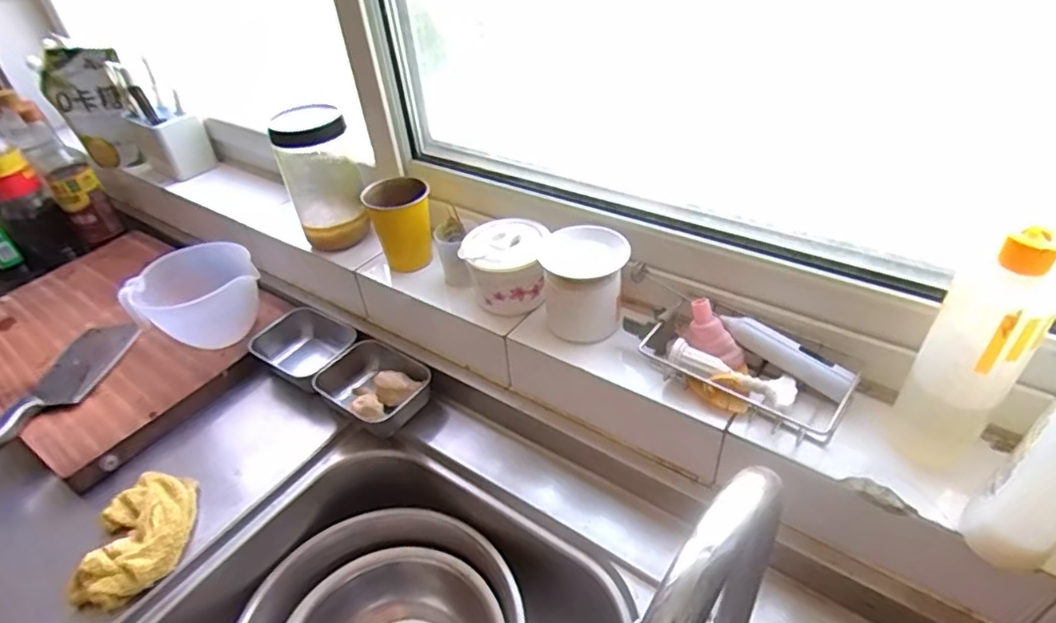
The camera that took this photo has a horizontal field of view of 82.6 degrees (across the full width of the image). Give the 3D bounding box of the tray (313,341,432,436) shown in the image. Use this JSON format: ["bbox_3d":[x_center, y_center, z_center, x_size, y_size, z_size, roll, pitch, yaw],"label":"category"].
[{"bbox_3d":[-0.192,0.102,0.771,0.136,0.057,0.099,22,48,29],"label":"tray"}]

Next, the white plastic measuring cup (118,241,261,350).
[{"bbox_3d":[-0.453,-0.013,0.834,0.151,0.104,0.140,-4,41,3],"label":"white plastic measuring cup"}]

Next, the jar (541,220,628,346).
[{"bbox_3d":[0.061,-0.031,0.647,0.084,0.089,0.083,-4,41,3],"label":"jar"}]

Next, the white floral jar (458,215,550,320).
[{"bbox_3d":[-0.024,-0.051,0.693,0.092,0.080,0.093,-4,41,3],"label":"white floral jar"}]

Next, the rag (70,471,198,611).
[{"bbox_3d":[-0.412,0.236,0.643,0.099,0.046,0.149,-10,41,-4],"label":"rag"}]

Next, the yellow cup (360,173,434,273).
[{"bbox_3d":[-0.159,-0.106,0.767,0.074,0.109,0.077,-4,41,3],"label":"yellow cup"}]

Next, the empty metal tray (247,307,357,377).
[{"bbox_3d":[-0.308,0.055,0.841,0.147,0.063,0.103,19,46,26],"label":"empty metal tray"}]

